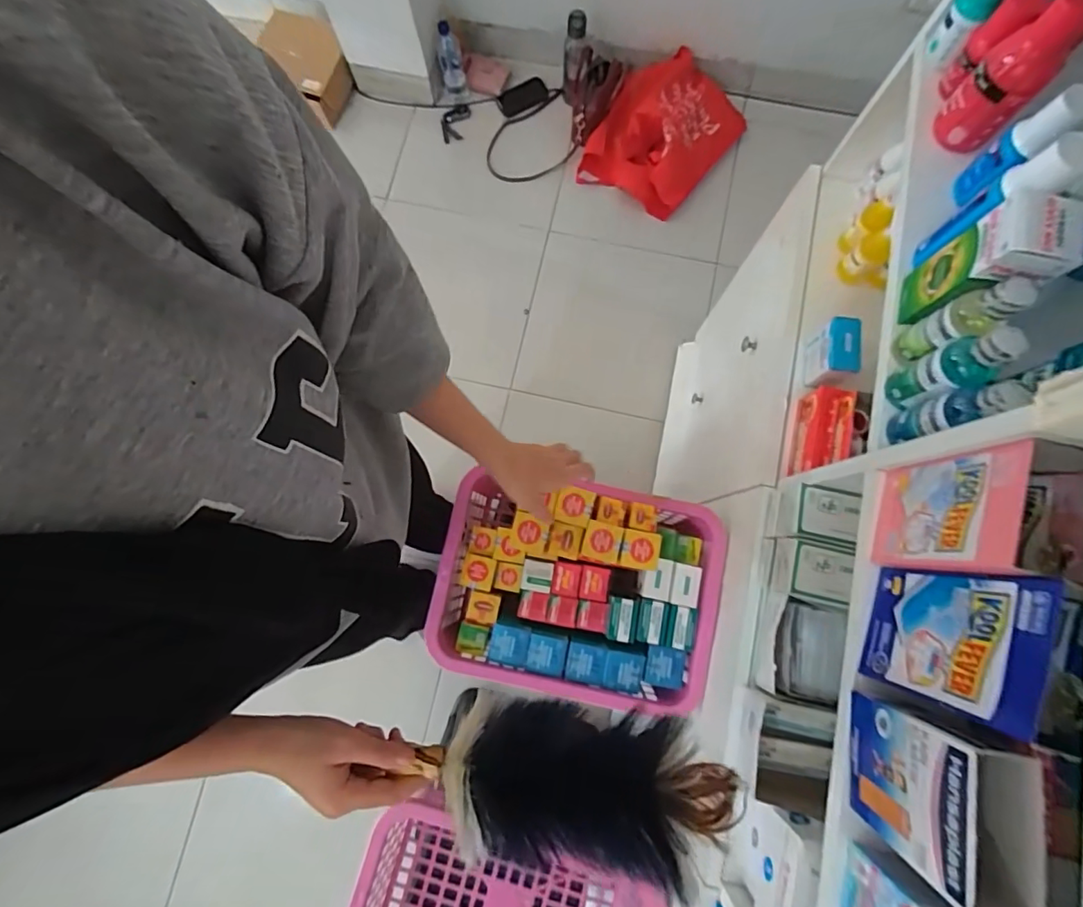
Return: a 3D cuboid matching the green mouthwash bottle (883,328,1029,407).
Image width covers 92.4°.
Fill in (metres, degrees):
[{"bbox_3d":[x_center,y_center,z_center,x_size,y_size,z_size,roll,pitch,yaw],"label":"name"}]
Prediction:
[{"bbox_3d":[0.343,-0.069,0.441,0.031,0.118,0.038,-21,80,-3],"label":"green mouthwash bottle"}]

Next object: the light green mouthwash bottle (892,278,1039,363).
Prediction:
[{"bbox_3d":[0.352,-0.111,0.443,0.032,0.114,0.032,-26,80,-4],"label":"light green mouthwash bottle"}]

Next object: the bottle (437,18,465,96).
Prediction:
[{"bbox_3d":[-0.263,-1.136,1.501,0.071,0.184,0.061,-7,50,-1],"label":"bottle"}]

